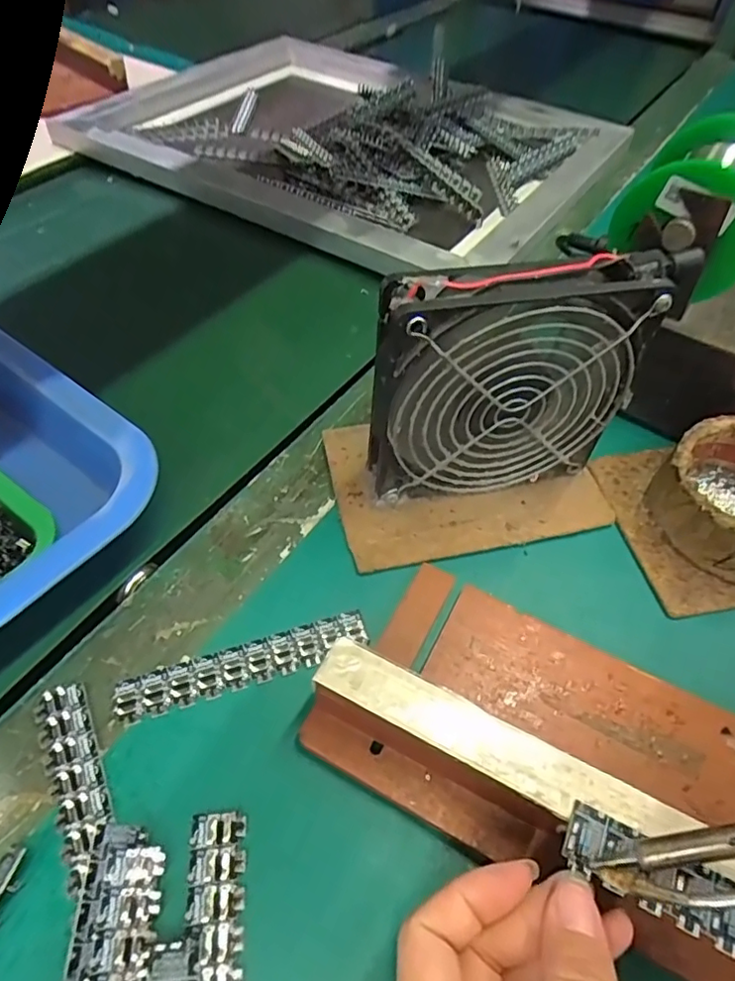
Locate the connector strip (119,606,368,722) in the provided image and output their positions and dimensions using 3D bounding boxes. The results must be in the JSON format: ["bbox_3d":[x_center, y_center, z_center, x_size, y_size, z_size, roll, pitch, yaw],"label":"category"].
[{"bbox_3d":[-0.053,0.075,0.249,0.109,0.004,0.020,-14,53,-12],"label":"connector strip"}]

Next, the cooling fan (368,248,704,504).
[{"bbox_3d":[0.064,-0.045,0.268,0.124,0.129,0.026,-7,52,-7],"label":"cooling fan"}]

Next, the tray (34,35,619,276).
[{"bbox_3d":[-0.028,-0.377,0.596,0.517,0.047,0.395,29,56,20],"label":"tray"}]

